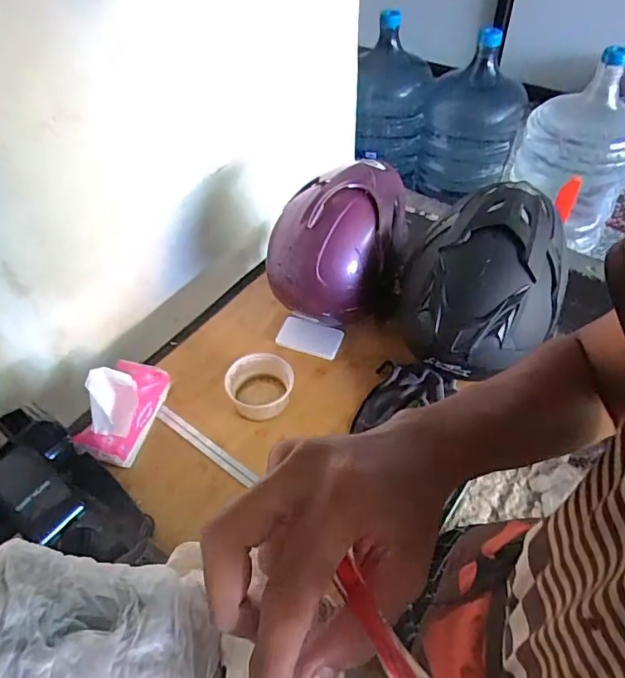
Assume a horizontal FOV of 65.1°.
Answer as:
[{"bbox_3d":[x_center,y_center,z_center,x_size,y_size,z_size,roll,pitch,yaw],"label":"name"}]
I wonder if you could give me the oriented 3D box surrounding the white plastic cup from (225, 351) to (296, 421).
[{"bbox_3d":[-0.092,0.086,0.875,0.118,0.052,0.112,6,51,8],"label":"white plastic cup"}]

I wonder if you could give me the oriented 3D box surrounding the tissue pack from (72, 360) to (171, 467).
[{"bbox_3d":[-0.324,0.107,0.826,0.096,0.122,0.169,9,51,11],"label":"tissue pack"}]

